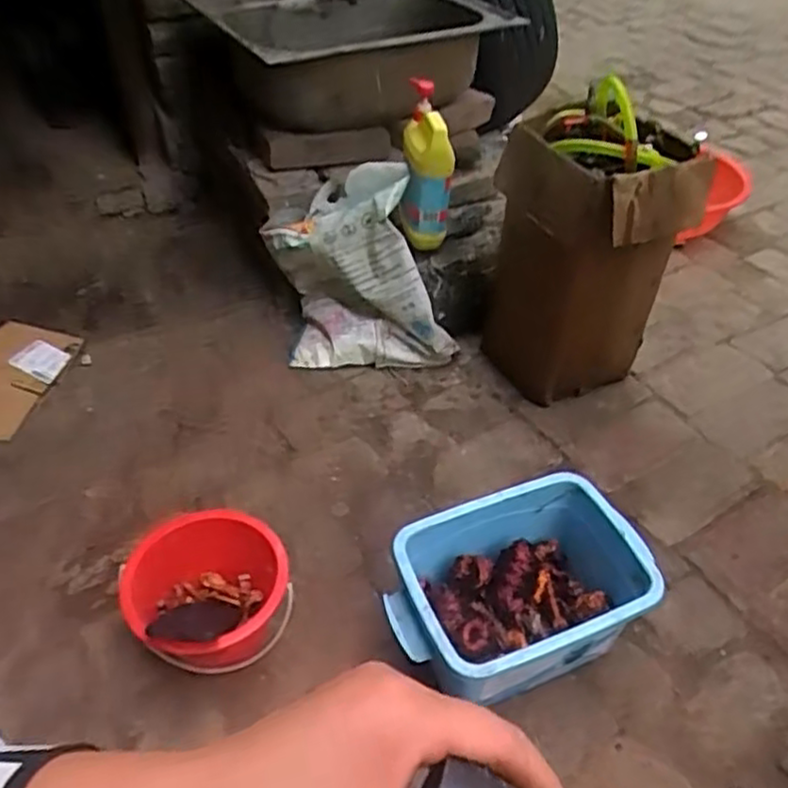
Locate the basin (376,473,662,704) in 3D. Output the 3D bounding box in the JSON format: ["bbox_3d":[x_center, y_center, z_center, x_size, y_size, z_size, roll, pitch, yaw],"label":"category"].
[{"bbox_3d":[0.153,0.245,0.852,0.282,0.164,0.192,-13,43,-15],"label":"basin"}]

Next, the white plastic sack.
[{"bbox_3d":[-0.060,-0.205,1.260,0.310,0.327,0.179,-5,41,-6],"label":"white plastic sack"}]

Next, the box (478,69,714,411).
[{"bbox_3d":[0.290,-0.204,1.132,0.210,0.471,0.230,-21,46,-22],"label":"box"}]

